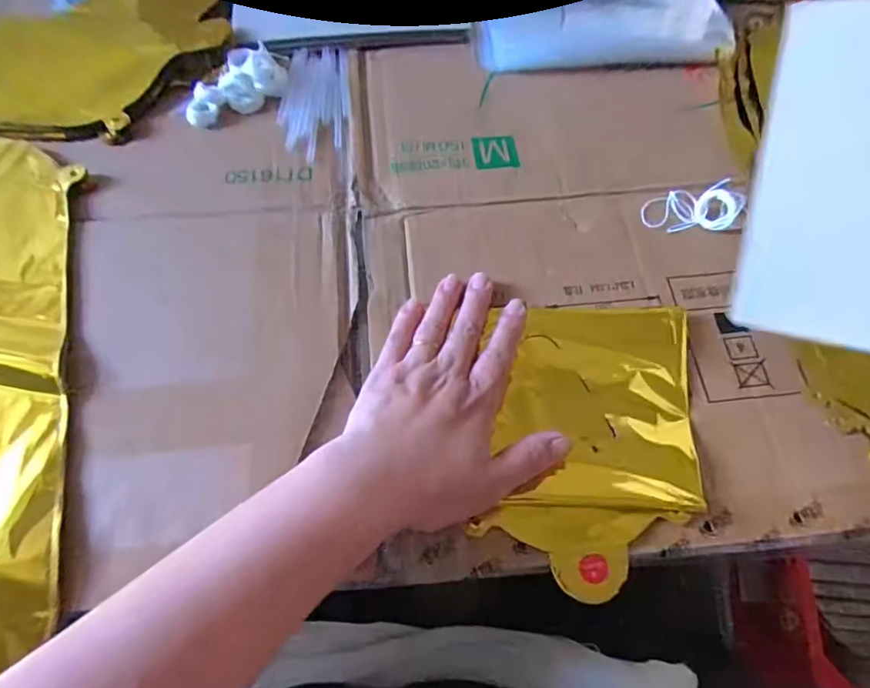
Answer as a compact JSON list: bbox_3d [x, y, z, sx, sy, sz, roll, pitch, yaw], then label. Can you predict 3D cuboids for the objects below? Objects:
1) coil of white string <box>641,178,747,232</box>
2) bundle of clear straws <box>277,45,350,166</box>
[{"bbox_3d":[0.180,-0.094,0.382,0.064,0.005,0.036,-10,71,16],"label":"coil of white string"},{"bbox_3d":[-0.097,-0.200,0.444,0.052,0.009,0.121,1,62,0],"label":"bundle of clear straws"}]

